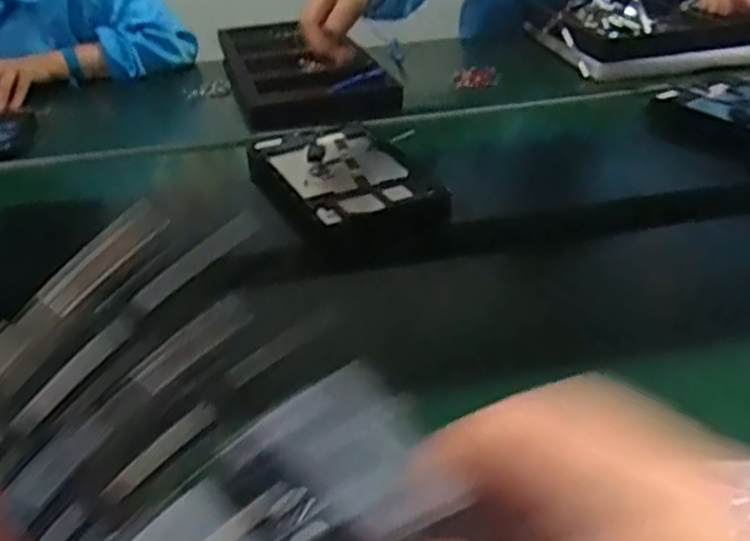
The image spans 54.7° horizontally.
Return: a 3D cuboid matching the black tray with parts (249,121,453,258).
[{"bbox_3d":[-0.040,-0.106,0.828,0.162,0.031,0.267,-18,36,-20],"label":"black tray with parts"}]

